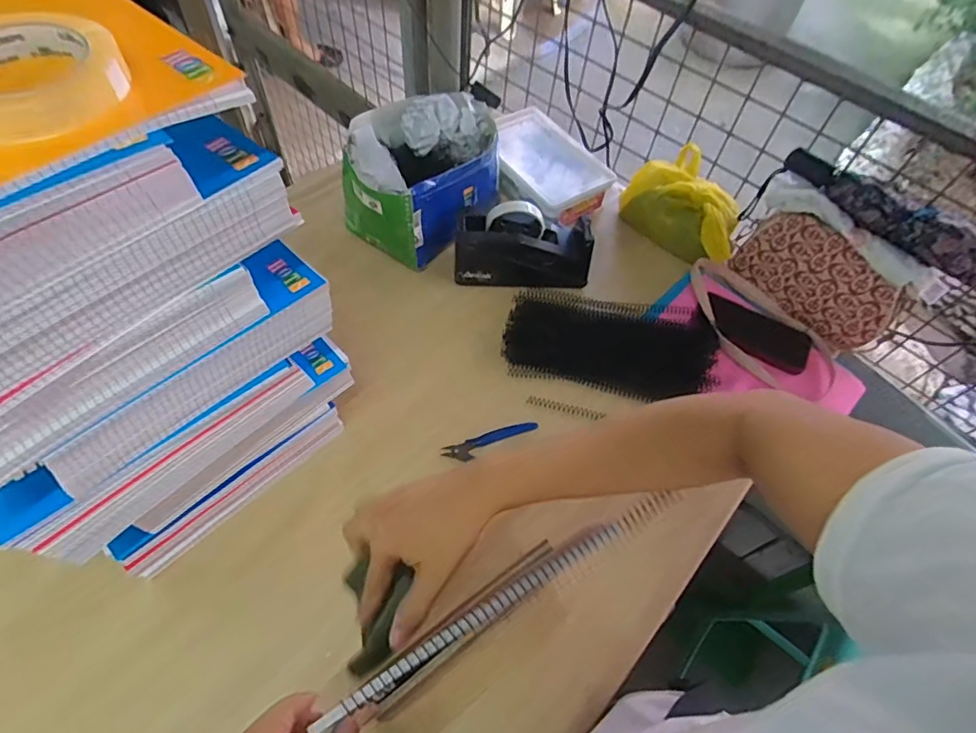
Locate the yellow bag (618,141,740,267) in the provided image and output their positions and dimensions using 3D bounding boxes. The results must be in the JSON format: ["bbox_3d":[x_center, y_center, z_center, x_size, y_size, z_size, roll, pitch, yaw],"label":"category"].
[{"bbox_3d":[0.309,-0.246,0.826,0.126,0.086,0.196,-17,60,-15],"label":"yellow bag"}]

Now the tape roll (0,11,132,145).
[{"bbox_3d":[-0.278,-0.178,0.315,0.102,0.030,0.102,2,57,-4],"label":"tape roll"}]

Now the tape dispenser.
[{"bbox_3d":[0.053,-0.176,0.794,0.202,0.119,0.074,0,57,-5],"label":"tape dispenser"}]

